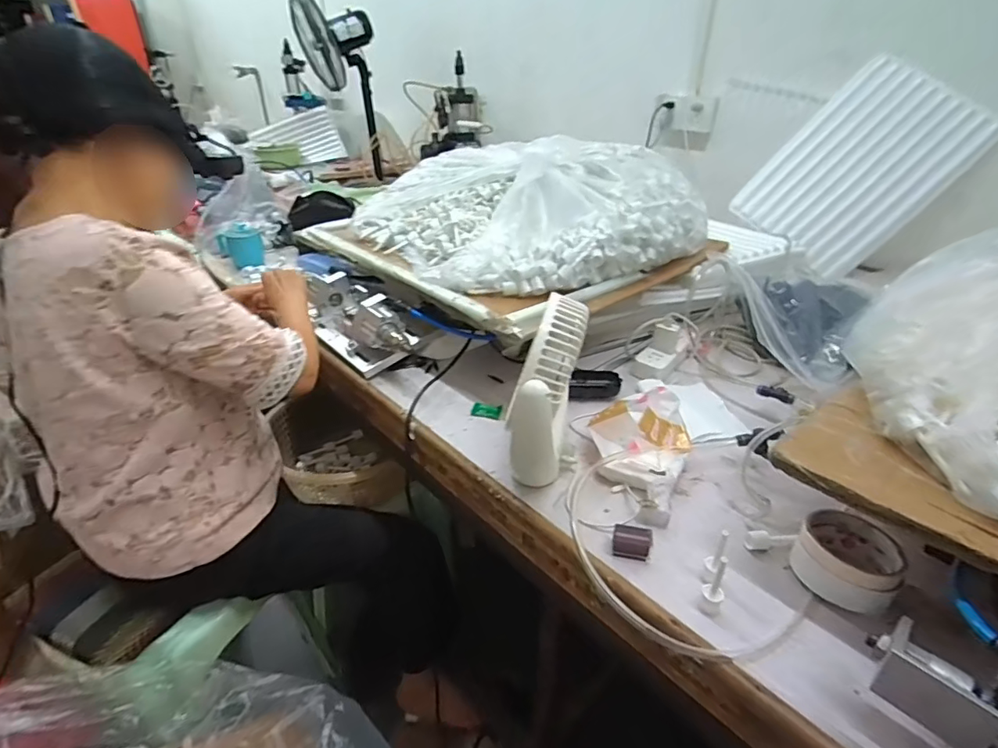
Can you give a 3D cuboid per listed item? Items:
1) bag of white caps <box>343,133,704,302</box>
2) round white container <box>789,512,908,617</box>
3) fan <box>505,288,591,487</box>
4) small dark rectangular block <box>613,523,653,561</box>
[{"bbox_3d":[0.033,-0.347,1.023,0.535,0.151,0.607,-18,35,-27],"label":"bag of white caps"},{"bbox_3d":[0.337,0.177,0.496,0.082,0.057,0.086,0,31,0],"label":"round white container"},{"bbox_3d":[0.058,0.021,0.592,0.064,0.203,0.149,7,32,12],"label":"fan"},{"bbox_3d":[0.139,0.173,0.532,0.038,0.024,0.026,8,32,13],"label":"small dark rectangular block"}]

